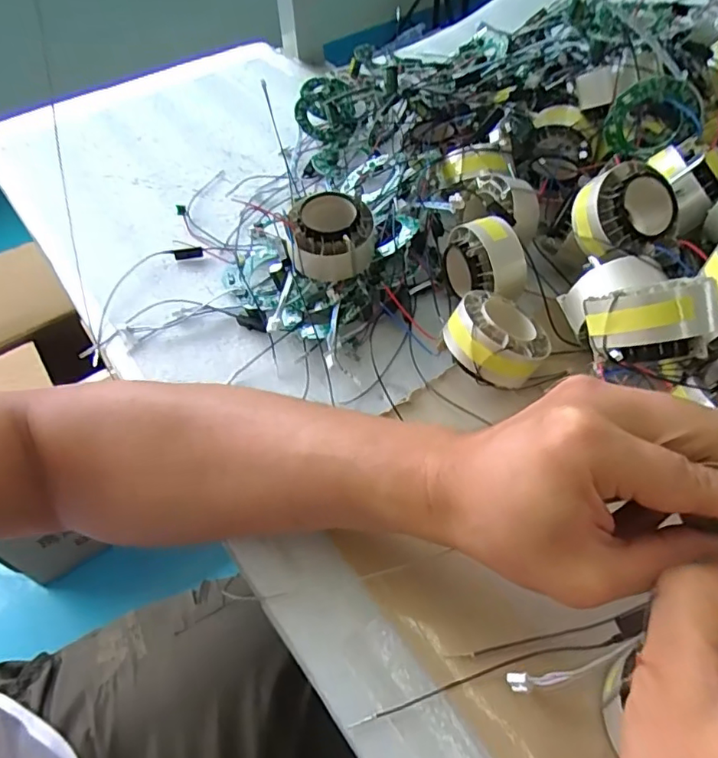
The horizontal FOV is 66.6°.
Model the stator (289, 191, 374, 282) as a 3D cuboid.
[{"bbox_3d":[-0.021,-0.105,0.410,0.064,0.046,0.053,-5,52,-1],"label":"stator"}]

